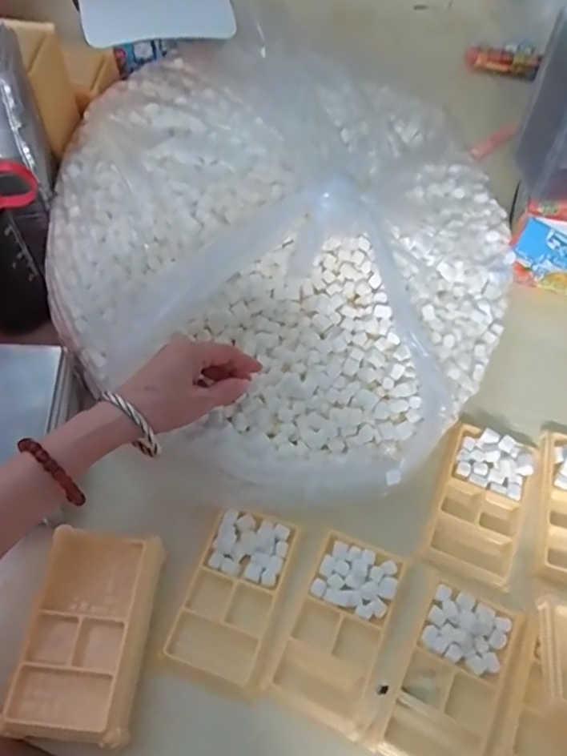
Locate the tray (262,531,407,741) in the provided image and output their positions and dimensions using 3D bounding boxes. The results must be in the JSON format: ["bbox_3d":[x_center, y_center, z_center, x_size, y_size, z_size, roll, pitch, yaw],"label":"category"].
[{"bbox_3d":[0.045,0.194,0.465,0.073,0.014,0.129,24,61,11],"label":"tray"}]

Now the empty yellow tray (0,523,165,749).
[{"bbox_3d":[-0.141,0.183,0.433,0.076,0.038,0.136,6,59,1],"label":"empty yellow tray"}]

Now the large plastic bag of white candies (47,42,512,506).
[{"bbox_3d":[-0.009,-0.148,0.586,0.483,0.133,0.459,37,65,18],"label":"large plastic bag of white candies"}]

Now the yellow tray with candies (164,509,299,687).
[{"bbox_3d":[-0.039,0.170,0.476,0.066,0.013,0.122,18,60,8],"label":"yellow tray with candies"}]

